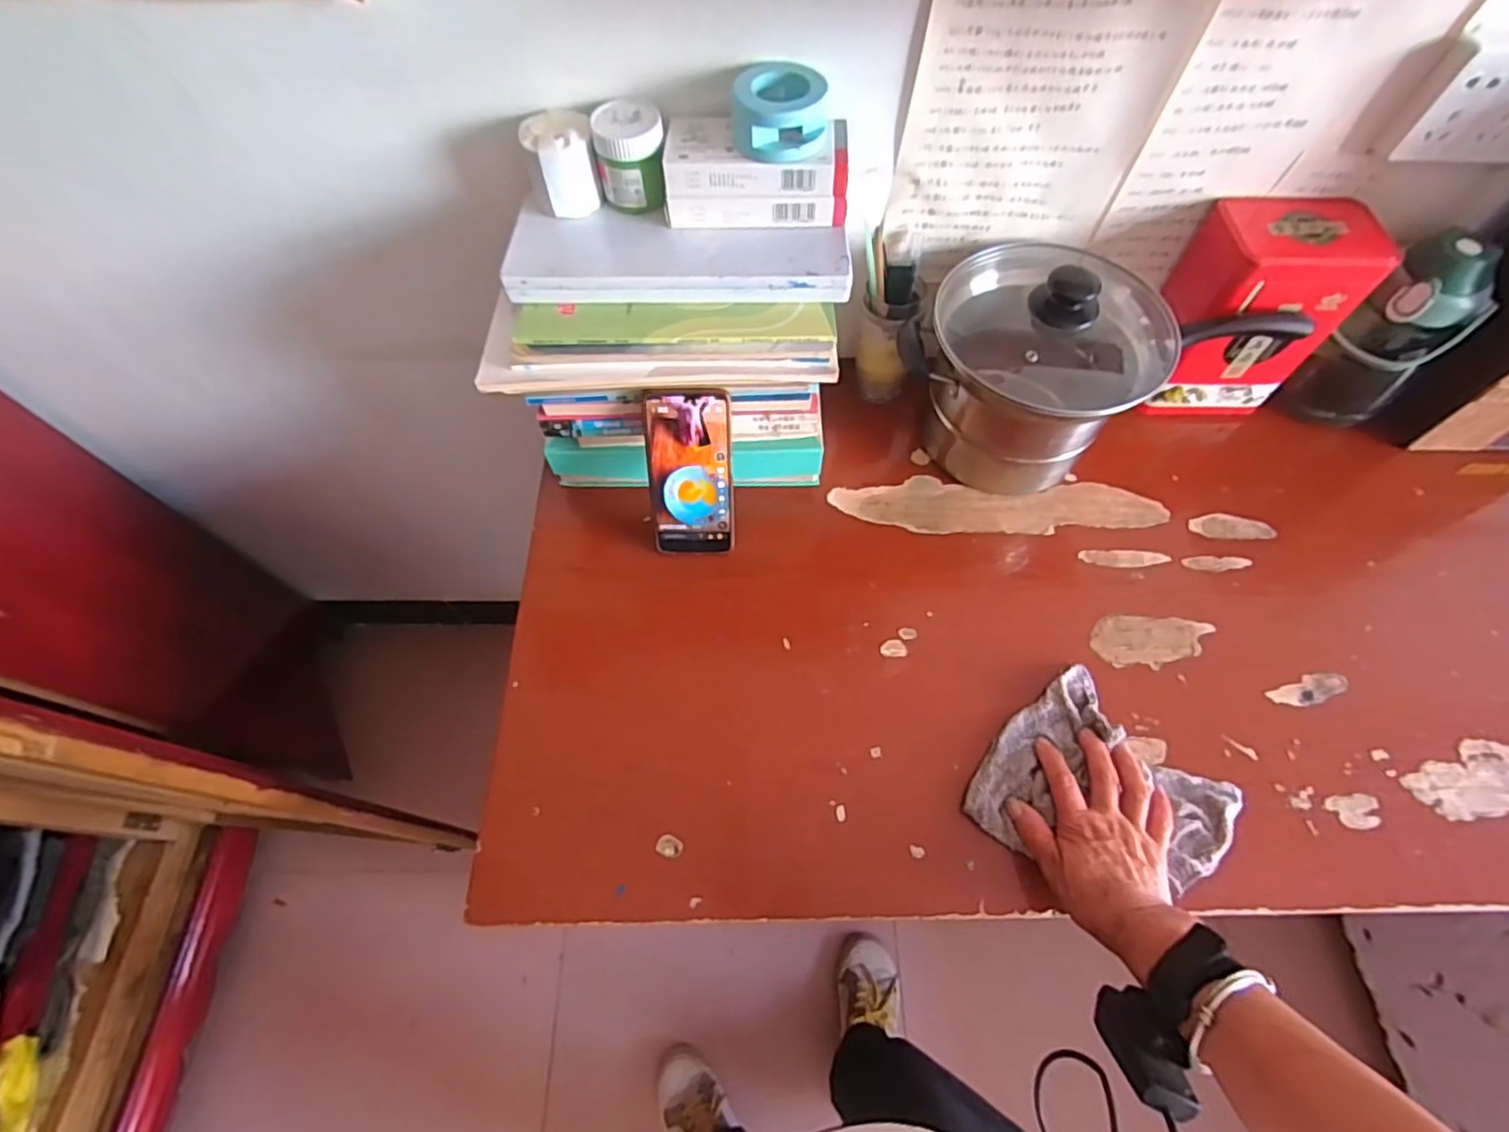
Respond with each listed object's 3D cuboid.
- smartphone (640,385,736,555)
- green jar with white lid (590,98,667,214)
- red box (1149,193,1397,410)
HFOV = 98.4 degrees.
[{"bbox_3d":[-0.059,-0.083,0.610,0.078,0.166,0.008,1,34,1],"label":"smartphone"},{"bbox_3d":[-0.102,-0.334,0.542,0.055,0.067,0.058,0,62,-1],"label":"green jar with white lid"},{"bbox_3d":[0.496,-0.258,0.671,0.141,0.194,0.100,-4,61,-2],"label":"red box"}]

